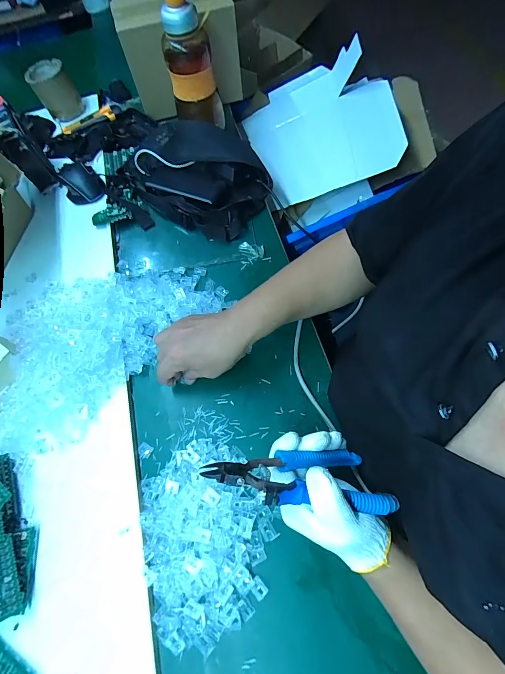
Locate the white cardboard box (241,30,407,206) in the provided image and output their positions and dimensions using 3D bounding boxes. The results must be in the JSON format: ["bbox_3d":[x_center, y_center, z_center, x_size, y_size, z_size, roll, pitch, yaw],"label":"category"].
[{"bbox_3d":[0.167,-0.489,0.789,0.324,0.066,0.271,-18,100,20],"label":"white cardboard box"}]

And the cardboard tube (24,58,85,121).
[{"bbox_3d":[-0.441,-0.556,0.727,0.081,0.085,0.085,-39,67,-12],"label":"cardboard tube"}]

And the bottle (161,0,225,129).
[{"bbox_3d":[-0.112,-0.499,0.586,0.086,0.202,0.075,-17,64,-1],"label":"bottle"}]

